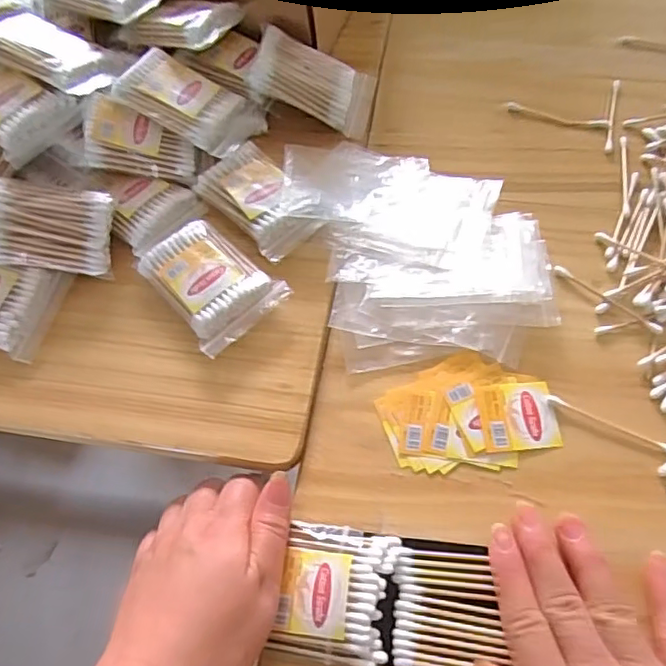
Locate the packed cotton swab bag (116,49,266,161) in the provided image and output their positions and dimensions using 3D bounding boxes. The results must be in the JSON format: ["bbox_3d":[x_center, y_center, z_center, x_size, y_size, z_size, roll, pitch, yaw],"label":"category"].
[{"bbox_3d":[-0.099,-0.162,0.415,0.094,0.016,0.057,28,60,-8],"label":"packed cotton swab bag"}]

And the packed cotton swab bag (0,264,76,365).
[{"bbox_3d":[-0.223,-0.023,0.382,0.089,0.015,0.058,15,66,12],"label":"packed cotton swab bag"}]

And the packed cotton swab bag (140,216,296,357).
[{"bbox_3d":[-0.080,-0.033,0.376,0.061,0.014,0.089,-43,68,-16],"label":"packed cotton swab bag"}]

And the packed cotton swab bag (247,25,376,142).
[{"bbox_3d":[-0.013,-0.185,0.436,0.091,0.011,0.057,21,70,-17],"label":"packed cotton swab bag"}]

